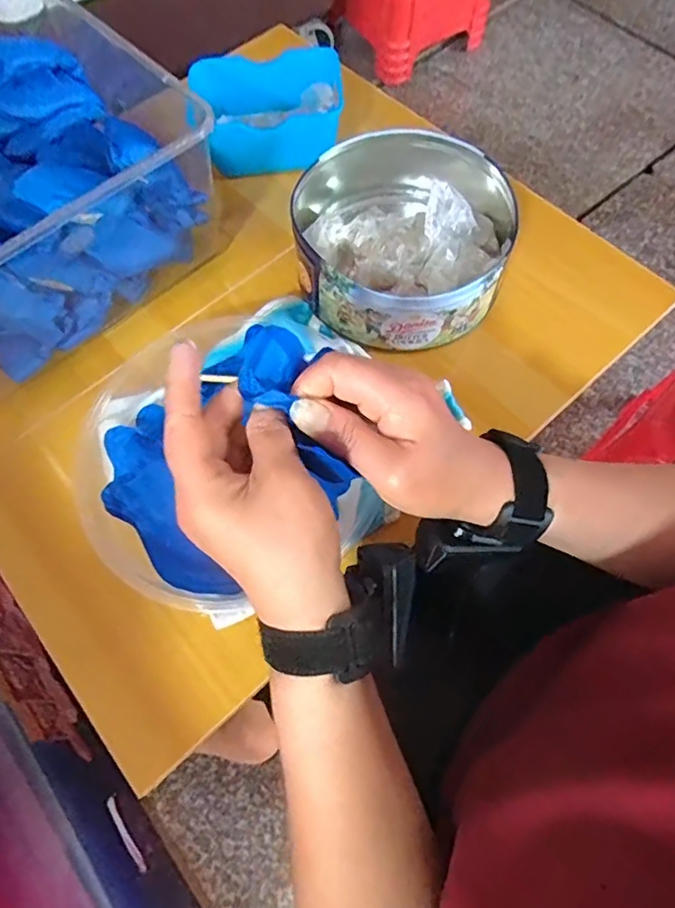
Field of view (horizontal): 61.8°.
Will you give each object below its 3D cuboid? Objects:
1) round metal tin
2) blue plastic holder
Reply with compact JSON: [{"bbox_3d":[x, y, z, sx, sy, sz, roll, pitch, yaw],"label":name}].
[{"bbox_3d":[0.056,-0.195,0.505,0.184,0.074,0.191,-1,67,2],"label":"round metal tin"},{"bbox_3d":[-0.071,-0.355,0.586,0.154,0.057,0.112,-10,67,-2],"label":"blue plastic holder"}]

